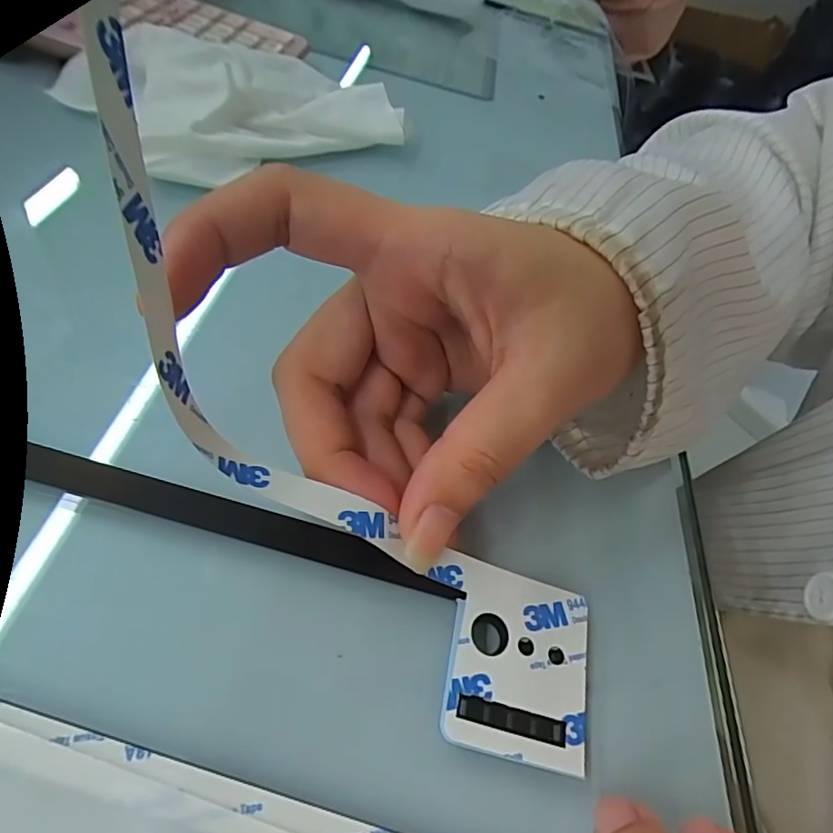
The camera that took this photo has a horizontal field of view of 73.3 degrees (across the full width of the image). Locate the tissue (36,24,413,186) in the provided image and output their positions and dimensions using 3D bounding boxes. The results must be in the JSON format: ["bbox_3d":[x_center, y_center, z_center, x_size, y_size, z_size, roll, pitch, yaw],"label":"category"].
[{"bbox_3d":[-0.089,-0.166,0.288,0.141,0.034,0.109,-30,64,-34],"label":"tissue"}]

